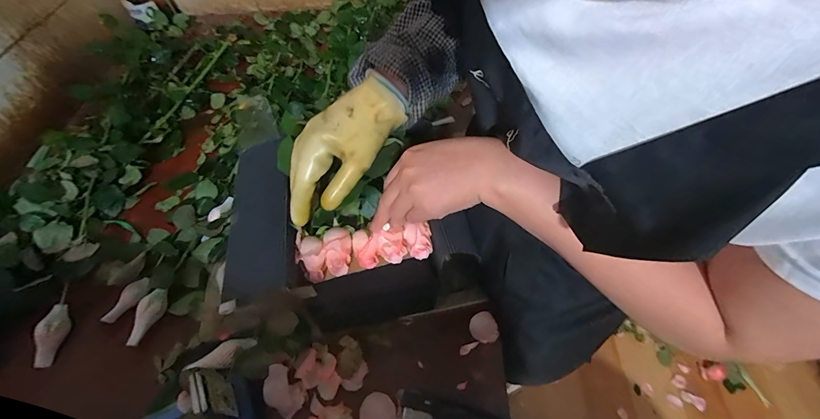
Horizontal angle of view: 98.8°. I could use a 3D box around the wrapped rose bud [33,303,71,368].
[{"bbox_3d":[-0.502,0.175,0.490,0.026,0.030,0.083,-2,69,2],"label":"wrapped rose bud"}]

